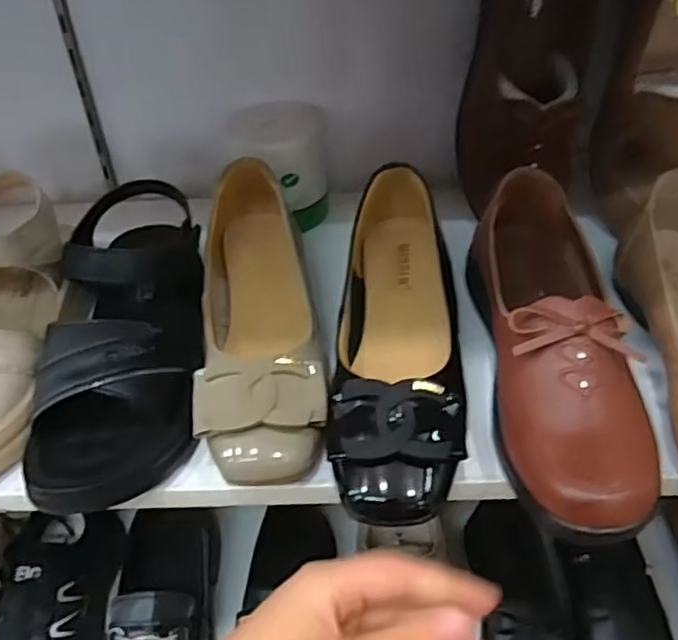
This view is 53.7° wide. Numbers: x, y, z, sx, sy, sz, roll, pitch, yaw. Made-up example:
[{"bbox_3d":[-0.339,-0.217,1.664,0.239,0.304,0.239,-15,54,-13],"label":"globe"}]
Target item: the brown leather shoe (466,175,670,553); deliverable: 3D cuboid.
[{"bbox_3d":[0.122,0.008,0.381,0.076,0.074,0.216,-1,42,1],"label":"brown leather shoe"}]

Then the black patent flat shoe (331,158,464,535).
[{"bbox_3d":[0.036,-0.001,0.405,0.072,0.072,0.234,1,42,3],"label":"black patent flat shoe"}]

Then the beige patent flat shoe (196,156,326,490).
[{"bbox_3d":[-0.050,-0.016,0.419,0.069,0.075,0.224,-5,42,-2],"label":"beige patent flat shoe"}]

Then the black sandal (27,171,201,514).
[{"bbox_3d":[-0.125,0.008,0.420,0.087,0.094,0.218,-3,42,-1],"label":"black sandal"}]

